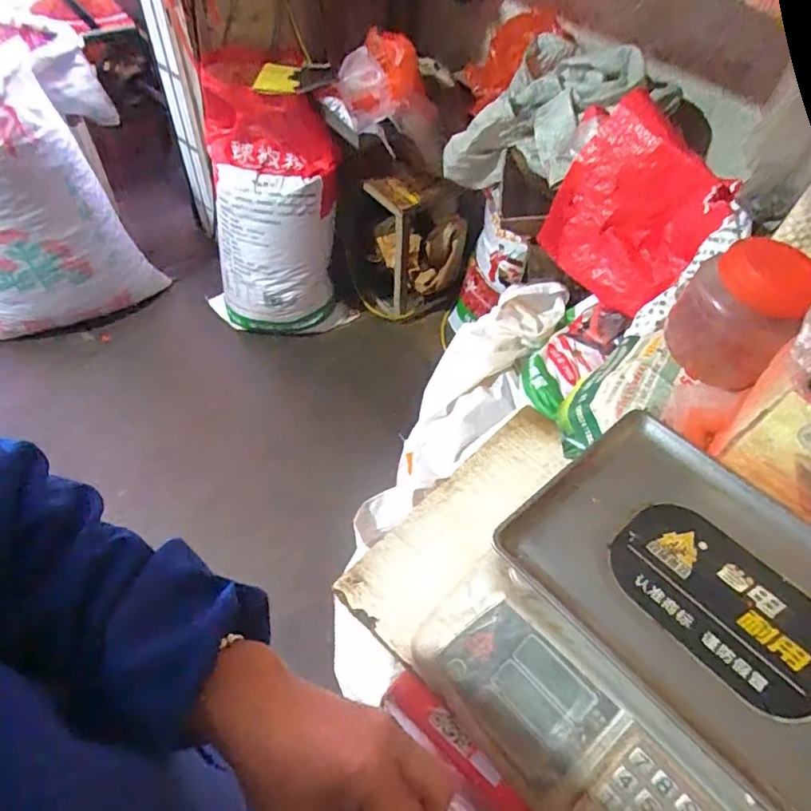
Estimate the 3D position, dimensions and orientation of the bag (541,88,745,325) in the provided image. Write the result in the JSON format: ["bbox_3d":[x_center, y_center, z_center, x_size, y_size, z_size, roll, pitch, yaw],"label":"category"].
[{"bbox_3d":[0.395,-0.334,0.994,0.273,0.286,0.120,31,57,19],"label":"bag"}]

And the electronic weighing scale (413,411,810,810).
[{"bbox_3d":[0.241,0.227,0.526,0.342,0.133,0.349,39,60,24],"label":"electronic weighing scale"}]

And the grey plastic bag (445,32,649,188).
[{"bbox_3d":[0.294,-0.571,1.207,0.270,0.277,0.317,-32,60,-25],"label":"grey plastic bag"}]

